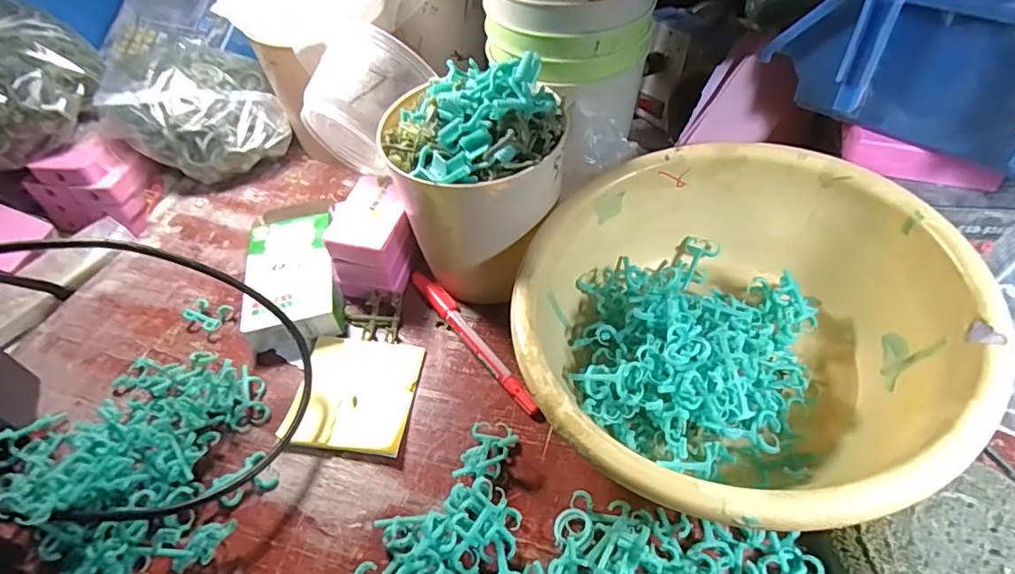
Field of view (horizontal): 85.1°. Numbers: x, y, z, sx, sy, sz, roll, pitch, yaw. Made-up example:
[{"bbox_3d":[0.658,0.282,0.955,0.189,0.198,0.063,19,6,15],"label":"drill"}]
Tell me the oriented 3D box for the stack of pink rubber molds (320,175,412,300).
[{"bbox_3d":[-0.092,-0.034,0.402,0.049,0.056,0.072,5,52,9],"label":"stack of pink rubber molds"}]

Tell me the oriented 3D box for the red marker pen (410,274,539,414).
[{"bbox_3d":[-0.026,0.033,0.374,0.014,0.010,0.139,-32,55,-19],"label":"red marker pen"}]

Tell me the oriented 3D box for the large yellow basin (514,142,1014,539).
[{"bbox_3d":[0.119,0.024,0.311,0.215,0.094,0.219,-2,51,3],"label":"large yellow basin"}]

